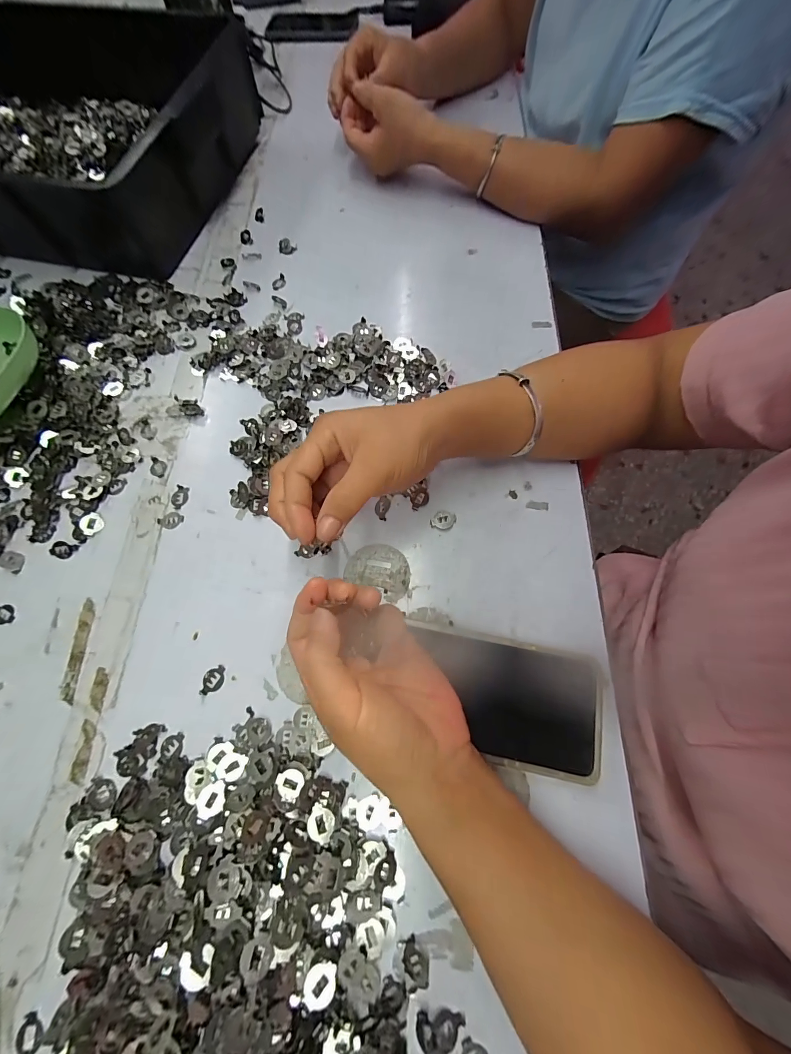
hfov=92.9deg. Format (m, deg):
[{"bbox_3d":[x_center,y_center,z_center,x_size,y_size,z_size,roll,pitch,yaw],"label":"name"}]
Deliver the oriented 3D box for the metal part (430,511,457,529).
[{"bbox_3d":[0.042,-0.006,0.325,0.019,0.007,0.018,20,71,10],"label":"metal part"}]

